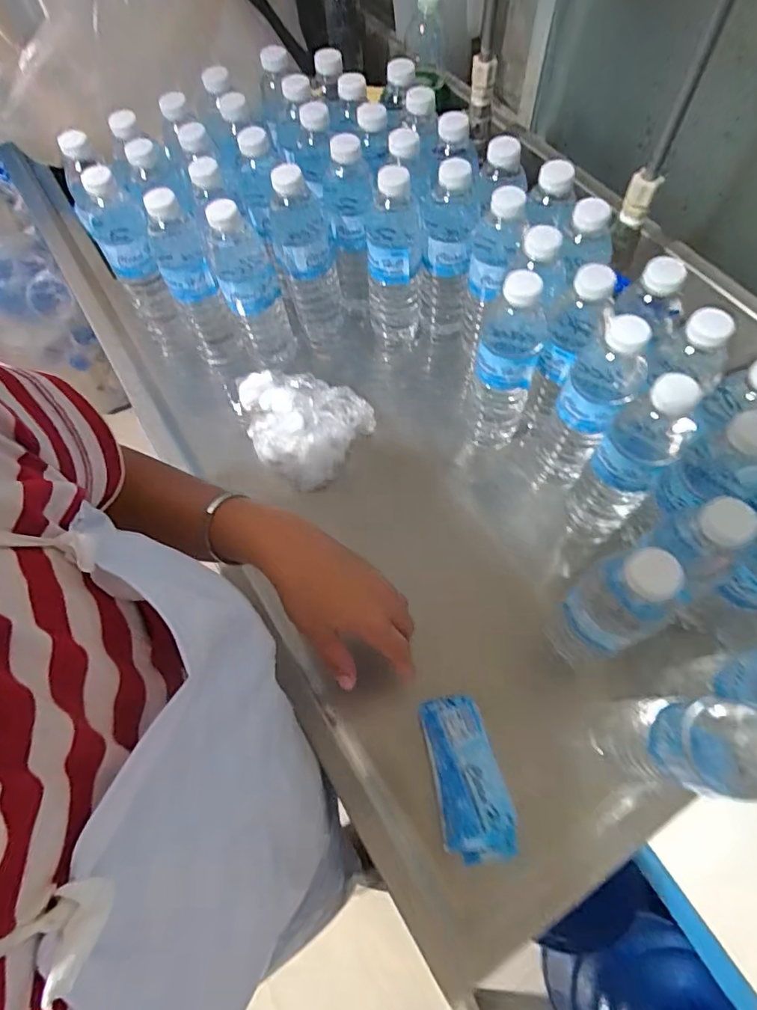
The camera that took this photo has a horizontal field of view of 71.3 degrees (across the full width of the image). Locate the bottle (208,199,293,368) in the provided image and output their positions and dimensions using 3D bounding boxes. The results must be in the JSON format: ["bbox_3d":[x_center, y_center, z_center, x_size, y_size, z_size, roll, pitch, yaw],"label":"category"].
[{"bbox_3d":[-0.142,-0.239,0.604,0.064,0.208,0.054,-13,65,-4],"label":"bottle"}]

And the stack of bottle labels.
[{"bbox_3d":[0.078,0.236,0.460,0.060,0.022,0.128,-9,64,-2],"label":"stack of bottle labels"}]

